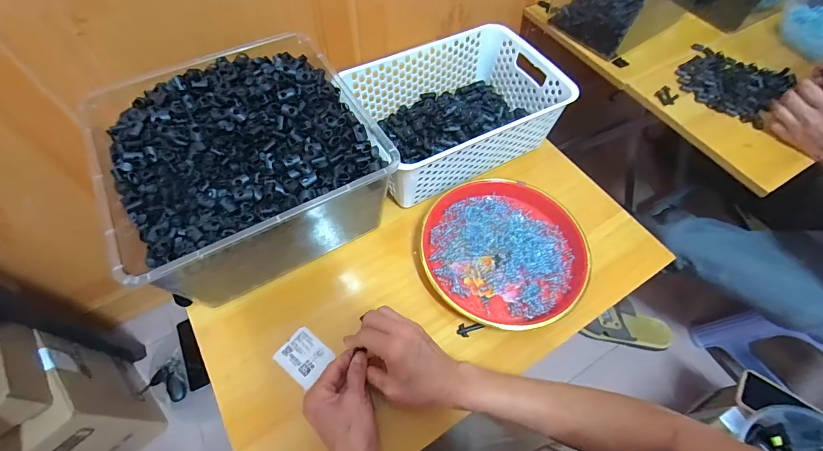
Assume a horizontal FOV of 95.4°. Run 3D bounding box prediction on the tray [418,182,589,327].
[{"bbox_3d":[0.122,0.030,0.506,0.211,0.024,0.211,1,59,-2],"label":"tray"}]

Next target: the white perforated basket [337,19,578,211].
[{"bbox_3d":[0.066,-0.180,0.578,0.283,0.098,0.198,-25,64,-16],"label":"white perforated basket"}]

